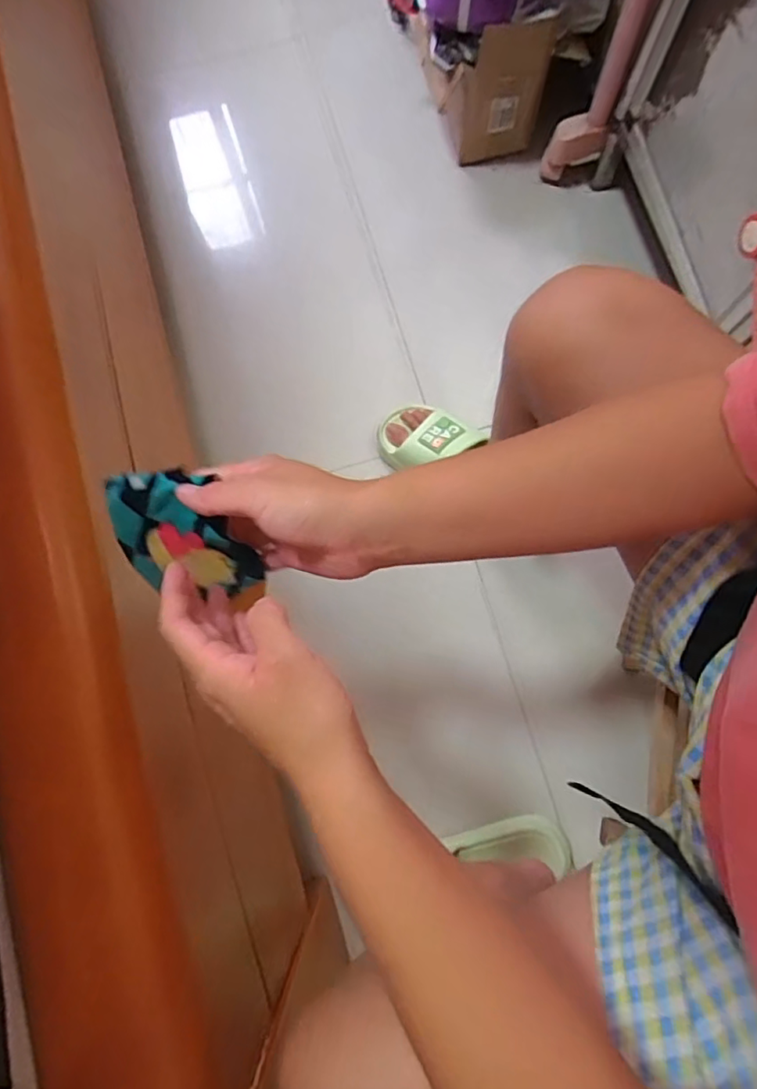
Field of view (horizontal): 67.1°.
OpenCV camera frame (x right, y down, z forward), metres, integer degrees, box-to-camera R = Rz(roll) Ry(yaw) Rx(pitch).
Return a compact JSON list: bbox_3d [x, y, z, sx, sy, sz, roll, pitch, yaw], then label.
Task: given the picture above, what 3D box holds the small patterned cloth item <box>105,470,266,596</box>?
[{"bbox_3d":[-0.126,-0.006,0.371,0.080,0.091,0.030,-10,36,11],"label":"small patterned cloth item"}]

